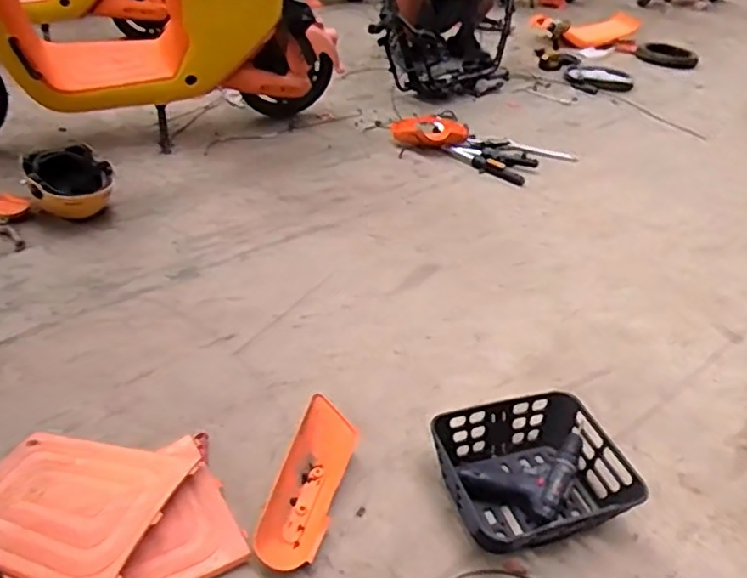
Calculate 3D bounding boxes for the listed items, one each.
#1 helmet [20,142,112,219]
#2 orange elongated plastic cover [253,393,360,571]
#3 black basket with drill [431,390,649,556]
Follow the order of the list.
[{"bbox_3d":[-0.851,-0.287,1.741,0.215,0.153,0.237,-13,41,-24],"label":"helmet"},{"bbox_3d":[-0.116,0.338,1.097,0.116,0.060,0.321,13,37,8],"label":"orange elongated plastic cover"},{"bbox_3d":[0.289,0.334,1.123,0.320,0.122,0.271,-10,40,-20],"label":"black basket with drill"}]

